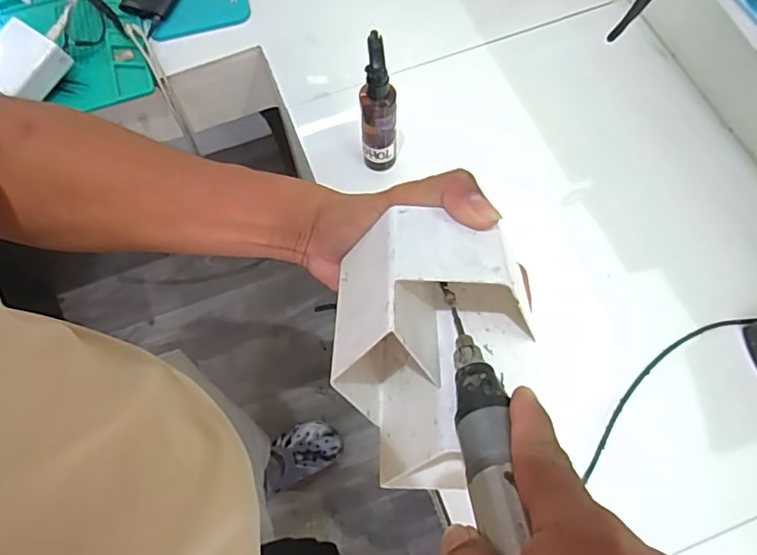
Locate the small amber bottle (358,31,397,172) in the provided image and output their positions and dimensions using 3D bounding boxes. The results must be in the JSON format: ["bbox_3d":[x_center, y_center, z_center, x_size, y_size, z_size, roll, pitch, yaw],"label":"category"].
[{"bbox_3d":[0.000,-0.174,0.577,0.038,0.170,0.038,-3,67,1],"label":"small amber bottle"}]

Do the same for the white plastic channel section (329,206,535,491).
[{"bbox_3d":[0.032,0.035,0.308,0.110,0.107,0.136,1,50,1],"label":"white plastic channel section"}]

